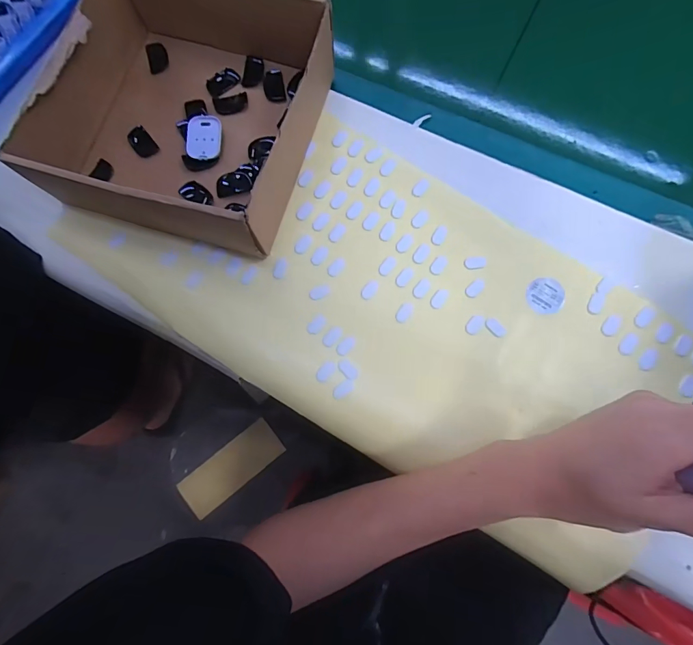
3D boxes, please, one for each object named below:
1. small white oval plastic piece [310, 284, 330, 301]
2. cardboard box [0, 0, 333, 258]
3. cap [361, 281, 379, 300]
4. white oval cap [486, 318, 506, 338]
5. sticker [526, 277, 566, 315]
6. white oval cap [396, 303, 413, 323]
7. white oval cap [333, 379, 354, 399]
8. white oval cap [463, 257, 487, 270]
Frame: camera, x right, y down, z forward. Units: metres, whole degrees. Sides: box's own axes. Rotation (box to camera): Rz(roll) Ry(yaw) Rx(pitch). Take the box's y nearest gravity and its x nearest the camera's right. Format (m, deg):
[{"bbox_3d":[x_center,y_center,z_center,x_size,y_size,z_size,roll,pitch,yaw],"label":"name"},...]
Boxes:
[{"bbox_3d":[-0.022,-0.025,0.344,0.018,0.004,0.010,-30,77,-6],"label":"small white oval plastic piece"},{"bbox_3d":[-0.131,-0.178,0.344,0.195,0.071,0.205,17,77,6],"label":"cardboard box"},{"bbox_3d":[0.019,-0.027,0.345,0.011,0.004,0.017,28,78,8],"label":"cap"},{"bbox_3d":[0.120,0.004,0.333,0.018,0.004,0.010,41,80,11],"label":"white oval cap"},{"bbox_3d":[0.163,-0.022,0.340,0.030,0.004,0.030,-1,79,5],"label":"sticker"},{"bbox_3d":[0.048,-0.008,0.338,0.010,0.004,0.018,32,79,9],"label":"white oval cap"},{"bbox_3d":[-0.002,0.051,0.322,0.018,0.004,0.010,-38,78,-8],"label":"white oval cap"},{"bbox_3d":[0.108,-0.050,0.346,0.018,0.004,0.011,0,76,1],"label":"white oval cap"}]

